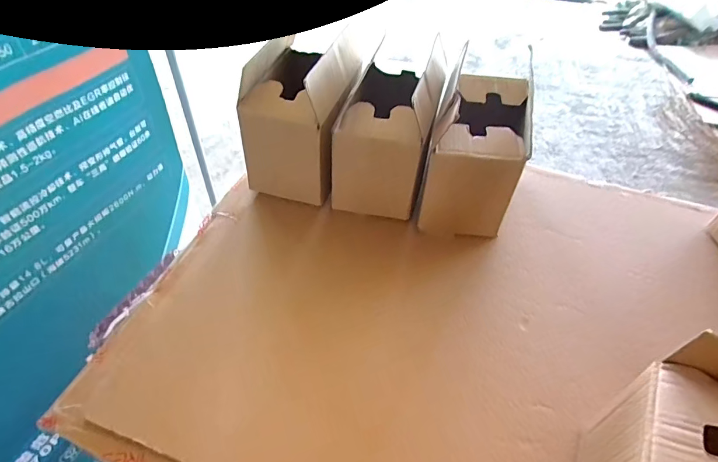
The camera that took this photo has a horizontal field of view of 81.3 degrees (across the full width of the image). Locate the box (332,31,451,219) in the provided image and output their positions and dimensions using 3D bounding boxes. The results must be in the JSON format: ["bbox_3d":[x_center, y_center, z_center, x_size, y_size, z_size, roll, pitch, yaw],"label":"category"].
[{"bbox_3d":[0.049,-0.152,0.679,0.139,0.218,0.188,12,48,7],"label":"box"}]

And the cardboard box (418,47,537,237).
[{"bbox_3d":[0.186,-0.130,0.683,0.129,0.197,0.224,13,48,7],"label":"cardboard box"}]

